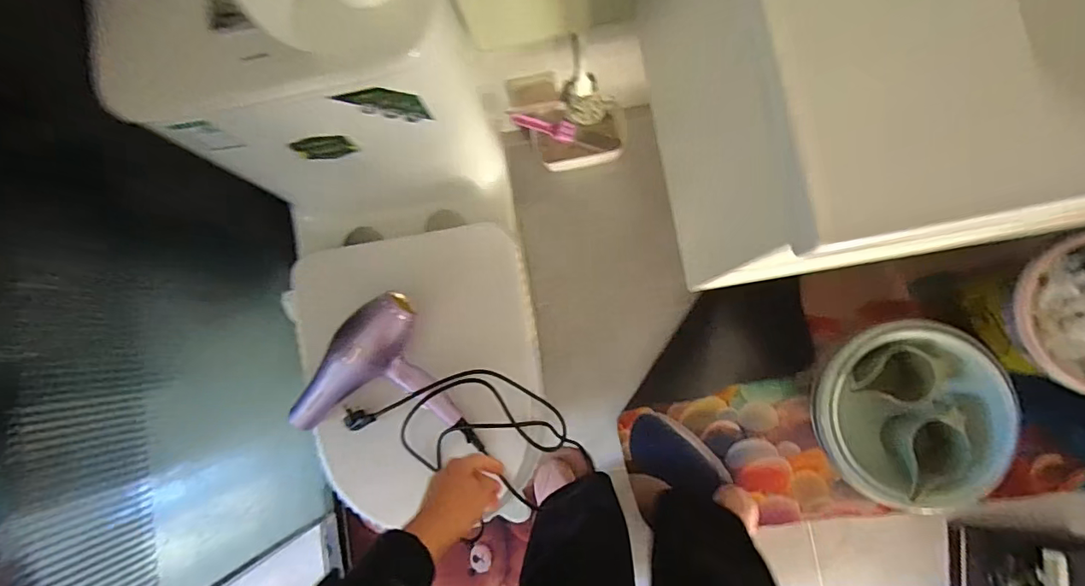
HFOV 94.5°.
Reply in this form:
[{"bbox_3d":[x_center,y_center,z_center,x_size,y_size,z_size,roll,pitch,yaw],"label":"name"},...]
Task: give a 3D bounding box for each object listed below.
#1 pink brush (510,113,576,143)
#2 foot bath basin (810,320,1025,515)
[{"bbox_3d":[0.003,-0.387,1.170,0.148,0.049,0.039,13,88,7],"label":"pink brush"},{"bbox_3d":[0.739,0.251,1.013,0.400,0.147,0.350,27,89,8],"label":"foot bath basin"}]

